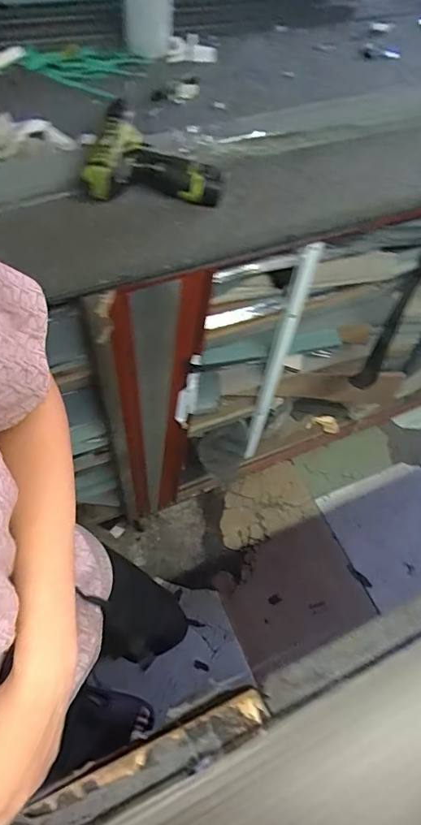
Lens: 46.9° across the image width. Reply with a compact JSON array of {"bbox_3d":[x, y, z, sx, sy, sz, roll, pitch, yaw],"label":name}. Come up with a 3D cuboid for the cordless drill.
[{"bbox_3d":[-0.082,-0.352,0.660,0.178,0.064,0.144,-7,58,-8],"label":"cordless drill"}]

